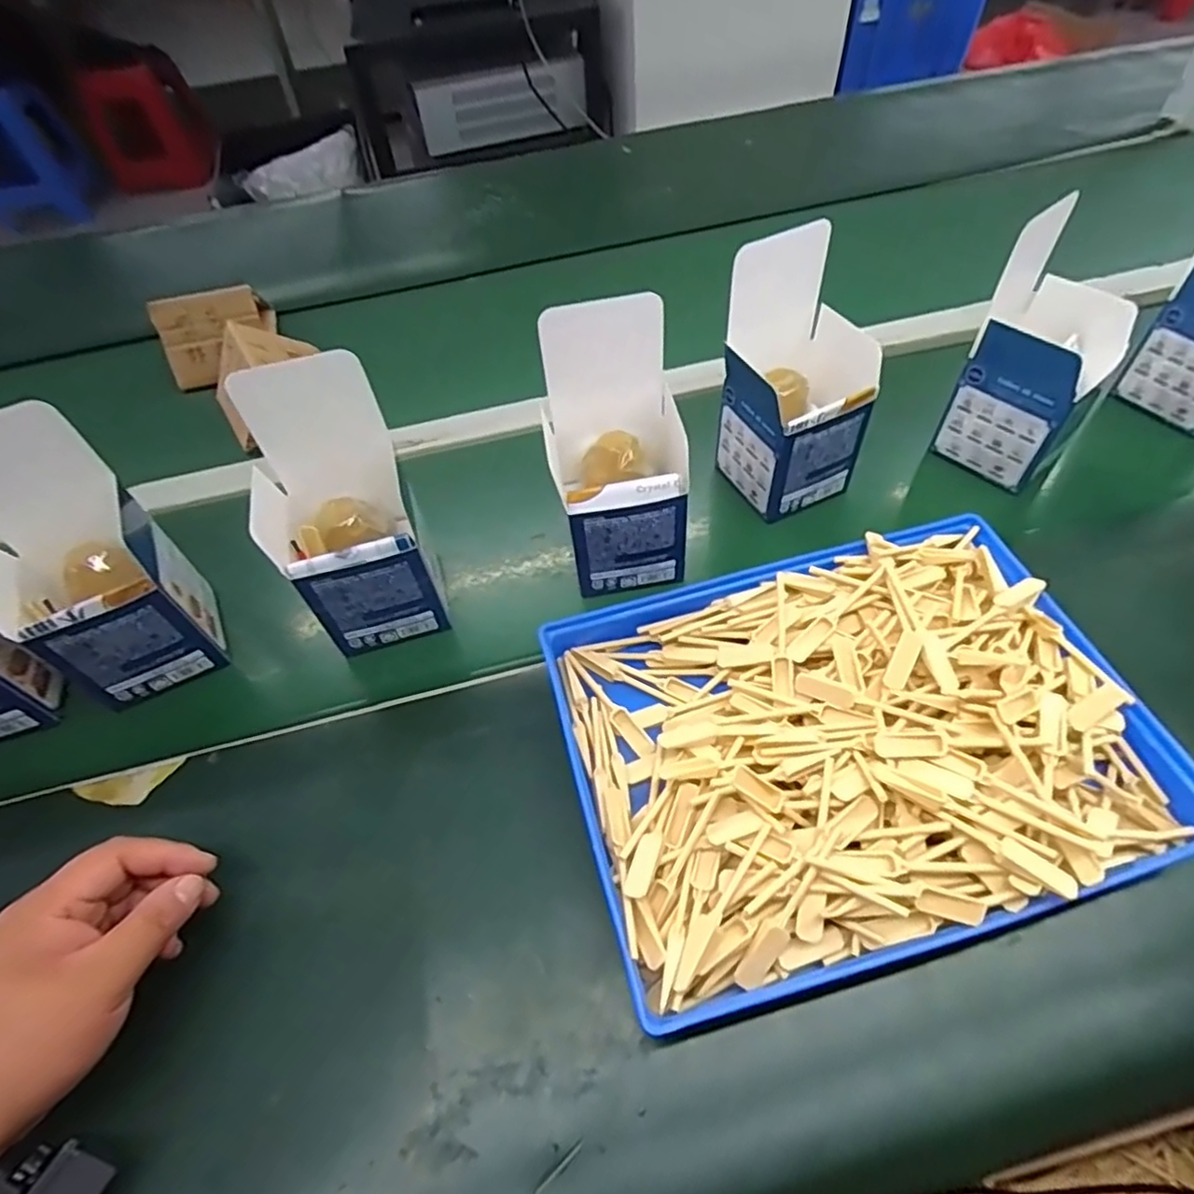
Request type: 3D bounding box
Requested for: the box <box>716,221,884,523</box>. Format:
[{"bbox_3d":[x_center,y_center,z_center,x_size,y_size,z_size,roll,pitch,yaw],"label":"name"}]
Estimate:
[{"bbox_3d":[0.154,-0.161,0.494,0.102,0.167,0.096,-23,56,-12],"label":"box"}]

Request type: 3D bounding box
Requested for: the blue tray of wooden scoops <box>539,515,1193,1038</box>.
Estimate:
[{"bbox_3d":[0.143,0.073,0.382,0.312,0.048,0.234,-14,55,-6],"label":"blue tray of wooden scoops"}]

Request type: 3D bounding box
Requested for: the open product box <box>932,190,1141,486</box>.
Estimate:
[{"bbox_3d":[0.342,-0.179,0.510,0.097,0.182,0.092,-37,60,-20],"label":"open product box"}]

